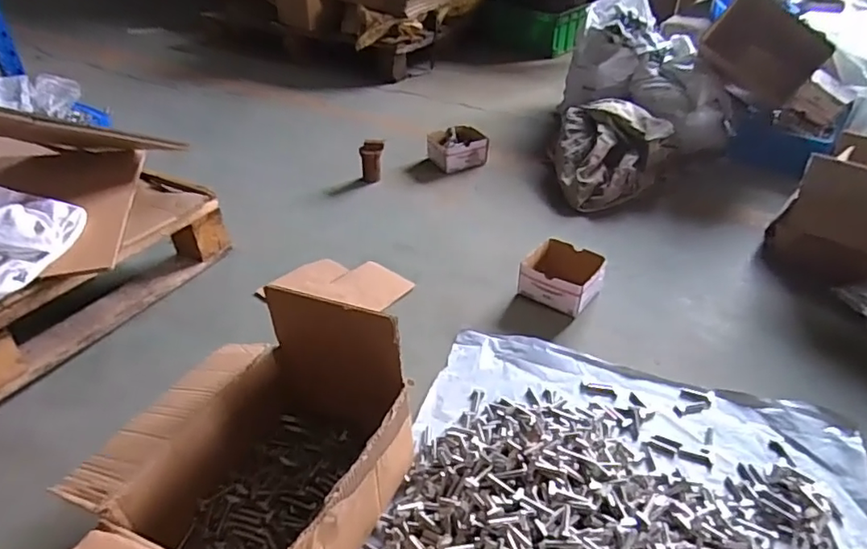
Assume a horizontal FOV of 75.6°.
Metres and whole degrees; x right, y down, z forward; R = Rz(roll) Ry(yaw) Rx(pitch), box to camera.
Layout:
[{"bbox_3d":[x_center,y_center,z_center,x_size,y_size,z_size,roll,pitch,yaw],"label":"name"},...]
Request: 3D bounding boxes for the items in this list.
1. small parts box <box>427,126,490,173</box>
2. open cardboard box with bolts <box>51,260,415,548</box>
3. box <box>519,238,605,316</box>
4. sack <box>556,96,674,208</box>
[{"bbox_3d":[0.077,-0.416,1.832,0.175,0.083,0.175,-15,38,-21],"label":"small parts box"},{"bbox_3d":[-0.275,0.252,0.720,0.349,0.260,0.424,16,39,19],"label":"open cardboard box with bolts"},{"bbox_3d":[0.285,0.002,1.245,0.152,0.083,0.142,26,43,32],"label":"box"},{"bbox_3d":[0.521,-0.351,1.639,0.335,0.187,0.380,12,38,16],"label":"sack"}]

